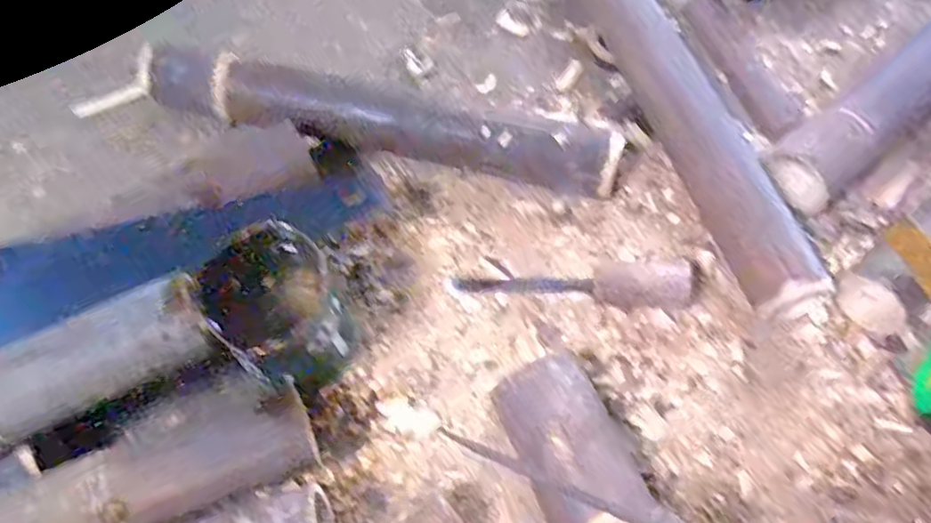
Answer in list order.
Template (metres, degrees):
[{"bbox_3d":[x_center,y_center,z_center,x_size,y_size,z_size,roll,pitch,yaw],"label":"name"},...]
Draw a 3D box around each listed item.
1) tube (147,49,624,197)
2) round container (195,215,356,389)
[{"bbox_3d":[-0.088,-0.135,0.672,0.472,0.069,0.066,12,65,8],"label":"tube"},{"bbox_3d":[-0.148,0.045,0.563,0.100,0.103,0.111,-32,67,-13],"label":"round container"}]

